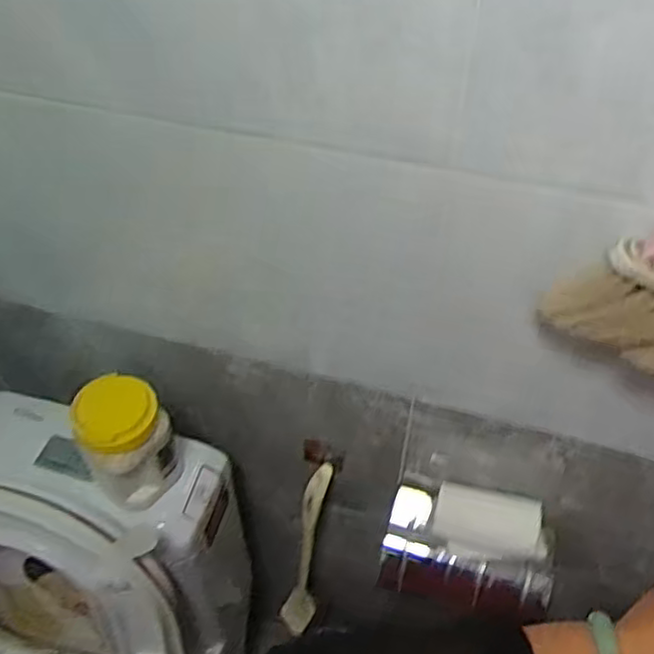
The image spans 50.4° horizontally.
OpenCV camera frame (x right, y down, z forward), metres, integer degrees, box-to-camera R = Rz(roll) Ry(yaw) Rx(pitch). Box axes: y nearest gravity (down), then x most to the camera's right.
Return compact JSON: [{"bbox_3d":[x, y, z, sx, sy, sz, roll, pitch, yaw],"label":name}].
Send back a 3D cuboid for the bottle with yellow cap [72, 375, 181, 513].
[{"bbox_3d":[-0.225,0.126,0.781,0.077,0.158,0.091,35,57,27],"label":"bottle with yellow cap"}]

